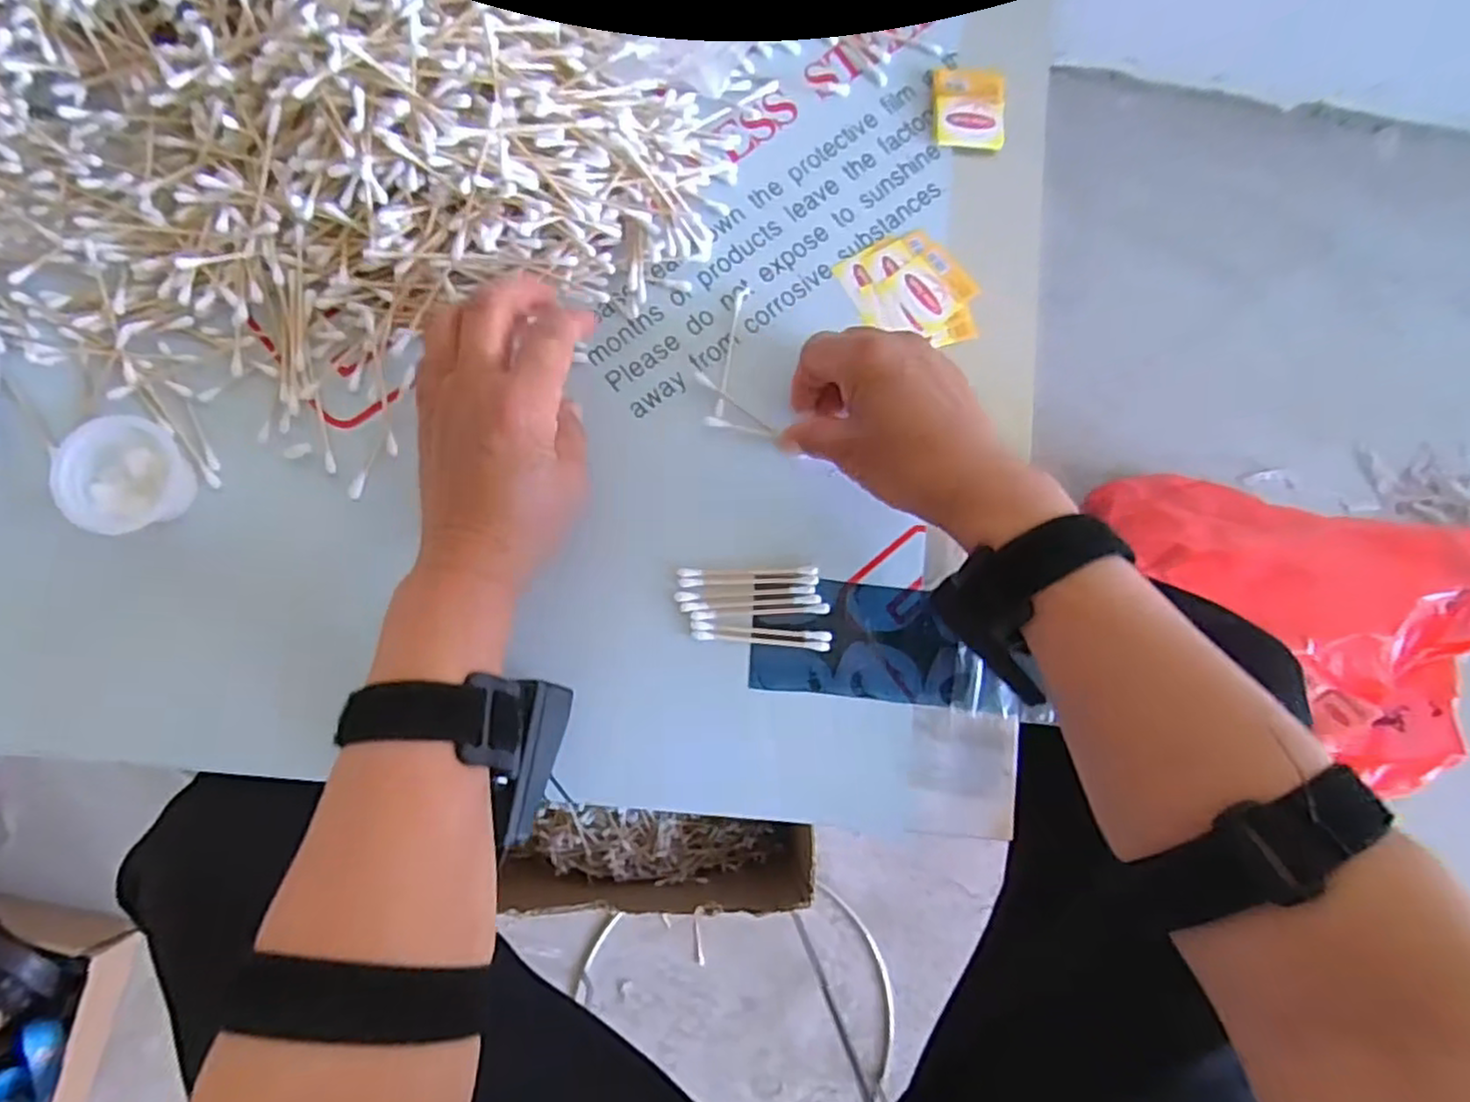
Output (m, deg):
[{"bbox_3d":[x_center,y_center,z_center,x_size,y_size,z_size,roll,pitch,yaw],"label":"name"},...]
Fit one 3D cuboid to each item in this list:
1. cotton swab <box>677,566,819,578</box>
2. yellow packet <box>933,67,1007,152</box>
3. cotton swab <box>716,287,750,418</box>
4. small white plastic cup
[{"bbox_3d":[0.007,0.011,0.371,0.073,0.004,0.006,-1,82,-5],"label":"cotton swab"},{"bbox_3d":[0.138,-0.260,0.413,0.044,0.010,0.044,4,82,-4],"label":"yellow packet"},{"bbox_3d":[-0.002,-0.110,0.386,0.006,0.004,0.077,12,81,-3],"label":"cotton swab"},{"bbox_3d":[-0.289,-0.036,0.333,0.048,0.024,0.055,-35,87,-8],"label":"small white plastic cup"}]

